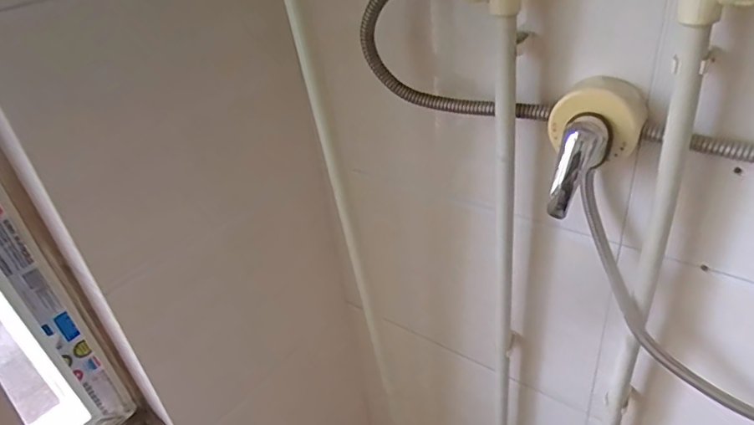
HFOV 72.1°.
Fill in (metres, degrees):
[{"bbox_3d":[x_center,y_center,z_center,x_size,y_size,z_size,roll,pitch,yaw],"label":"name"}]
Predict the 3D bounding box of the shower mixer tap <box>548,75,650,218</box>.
[{"bbox_3d":[0.203,-0.062,0.486,0.084,0.109,0.071,6,37,20],"label":"shower mixer tap"}]

